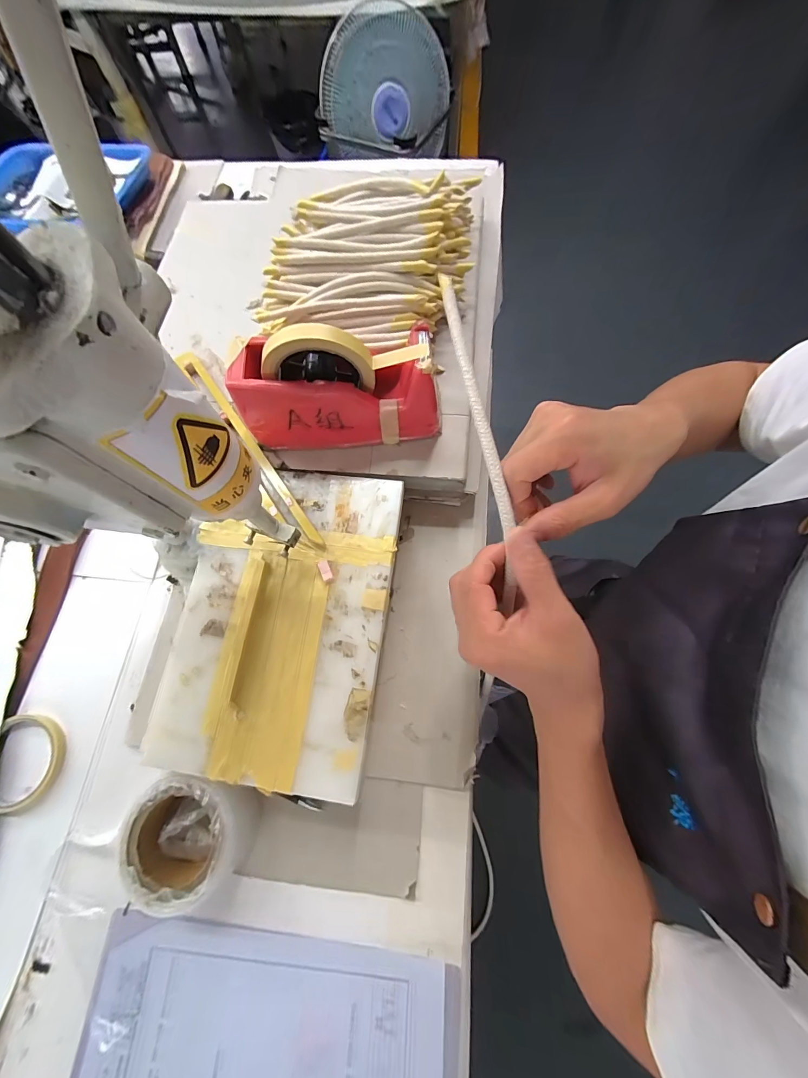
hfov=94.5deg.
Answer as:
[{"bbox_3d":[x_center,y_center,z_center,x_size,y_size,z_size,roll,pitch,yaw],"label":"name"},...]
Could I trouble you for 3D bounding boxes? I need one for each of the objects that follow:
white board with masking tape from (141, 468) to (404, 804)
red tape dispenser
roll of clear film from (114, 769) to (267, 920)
[{"bbox_3d":[-0.118,0.068,0.364,0.199,0.013,0.292,7,72,4],"label":"white board with masking tape"},{"bbox_3d":[-0.063,-0.154,0.363,0.192,0.112,0.072,-2,72,1],"label":"red tape dispenser"},{"bbox_3d":[-0.193,0.267,0.342,0.104,0.047,0.101,0,72,1],"label":"roll of clear film"}]

